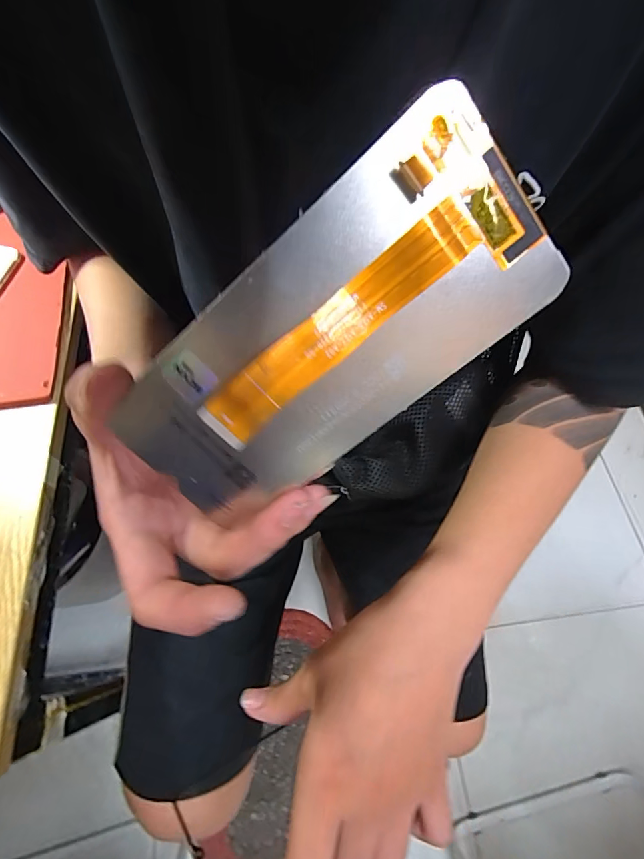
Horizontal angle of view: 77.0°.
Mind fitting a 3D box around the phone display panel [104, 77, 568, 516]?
[{"bbox_3d":[-0.001,-0.023,0.133,0.150,0.015,0.071,-38,106,17],"label":"phone display panel"}]

